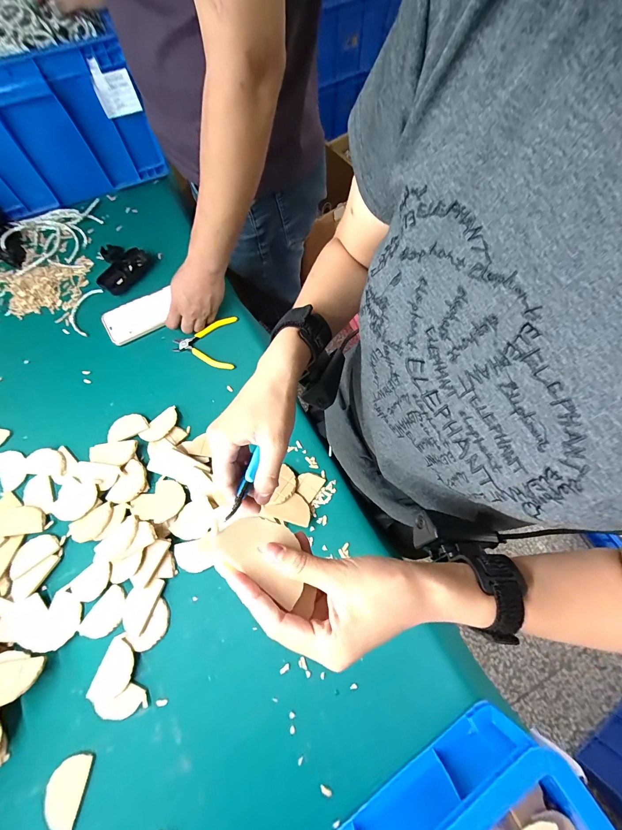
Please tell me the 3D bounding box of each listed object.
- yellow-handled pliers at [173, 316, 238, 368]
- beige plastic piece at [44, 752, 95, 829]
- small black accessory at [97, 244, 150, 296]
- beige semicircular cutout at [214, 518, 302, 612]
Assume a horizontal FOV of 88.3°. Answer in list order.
[{"bbox_3d":[-0.200,-0.138,0.604,0.113,0.013,0.107,1,69,-1],"label":"yellow-handled pliers"},{"bbox_3d":[-0.296,0.457,0.386,0.044,0.006,0.077,8,69,2],"label":"beige plastic piece"},{"bbox_3d":[-0.405,-0.305,0.659,0.106,0.028,0.110,28,71,9],"label":"small black accessory"},{"bbox_3d":[-0.032,0.098,0.230,0.068,0.004,0.042,34,48,5],"label":"beige semicircular cutout"}]

